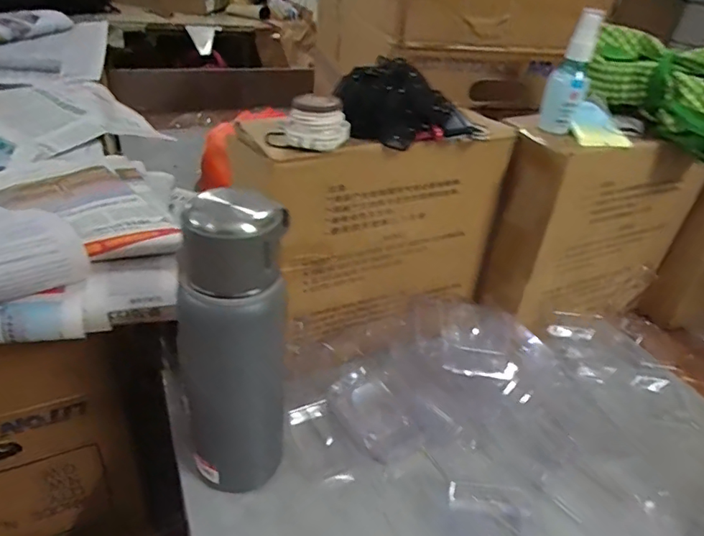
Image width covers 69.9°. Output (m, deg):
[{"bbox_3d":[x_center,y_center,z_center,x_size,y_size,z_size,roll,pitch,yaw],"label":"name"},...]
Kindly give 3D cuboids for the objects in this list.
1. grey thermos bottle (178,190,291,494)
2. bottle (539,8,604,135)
[{"bbox_3d":[-0.097,0.068,0.409,0.086,0.268,0.078,-3,37,-15],"label":"grey thermos bottle"},{"bbox_3d":[0.225,-0.197,0.516,0.033,0.116,0.027,27,39,27],"label":"bottle"}]

